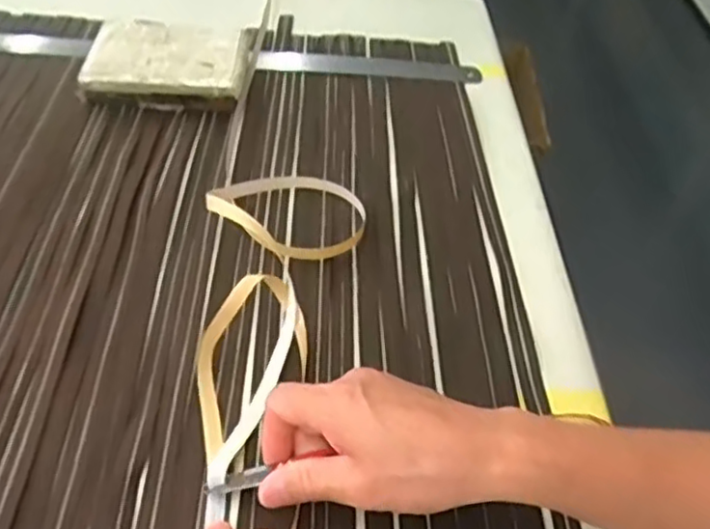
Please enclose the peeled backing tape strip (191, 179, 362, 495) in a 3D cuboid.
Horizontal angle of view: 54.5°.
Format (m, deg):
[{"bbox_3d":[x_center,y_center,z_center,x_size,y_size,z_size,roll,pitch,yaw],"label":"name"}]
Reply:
[{"bbox_3d":[-0.052,0.009,0.452,0.106,0.052,0.261,6,45,-1],"label":"peeled backing tape strip"}]

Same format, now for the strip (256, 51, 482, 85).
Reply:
[{"bbox_3d":[0.015,-0.198,0.686,0.219,0.010,0.031,3,45,-4],"label":"strip"}]

